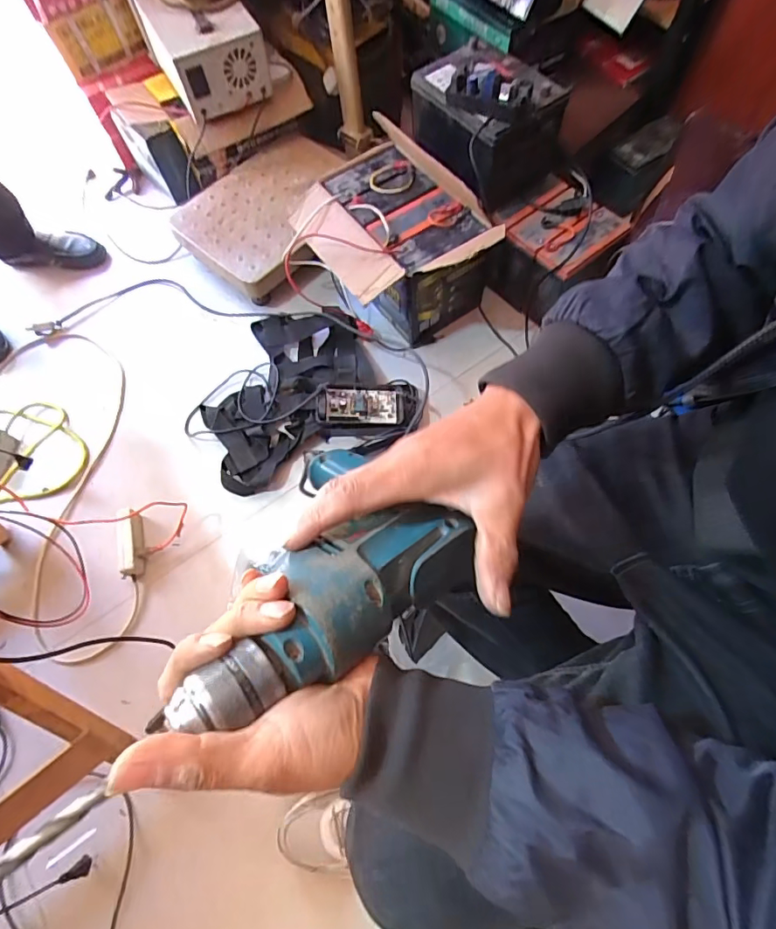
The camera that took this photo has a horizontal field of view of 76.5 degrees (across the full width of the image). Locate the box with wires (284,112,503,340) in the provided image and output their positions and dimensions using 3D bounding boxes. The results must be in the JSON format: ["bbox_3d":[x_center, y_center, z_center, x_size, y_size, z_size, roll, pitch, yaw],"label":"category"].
[{"bbox_3d":[0.013,-0.433,0.996,0.278,0.283,0.386,-39,70,-13],"label":"box with wires"}]

